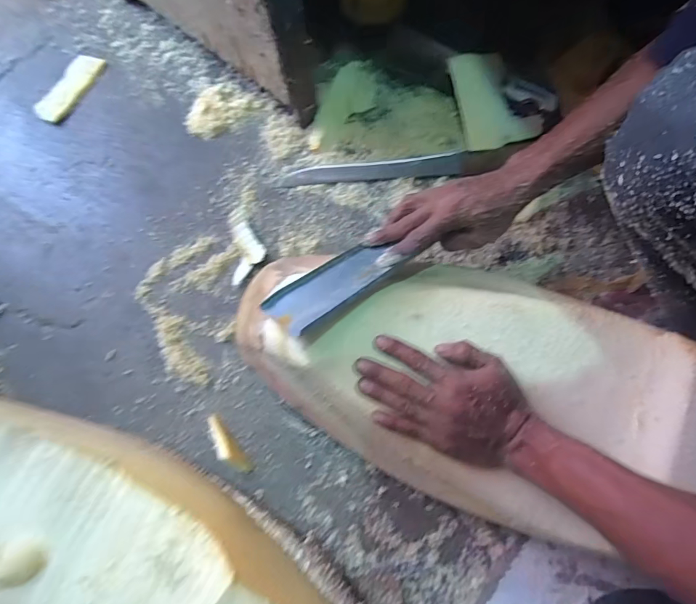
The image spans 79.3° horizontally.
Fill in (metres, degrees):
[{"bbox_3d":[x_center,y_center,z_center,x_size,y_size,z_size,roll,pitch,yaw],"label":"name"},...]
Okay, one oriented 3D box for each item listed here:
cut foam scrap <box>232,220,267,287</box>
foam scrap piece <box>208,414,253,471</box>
[{"bbox_3d":[-0.147,-0.074,0.623,0.048,0.011,0.097,-5,70,0],"label":"cut foam scrap"},{"bbox_3d":[-0.155,0.180,0.528,0.022,0.021,0.085,-38,73,-11],"label":"foam scrap piece"}]

